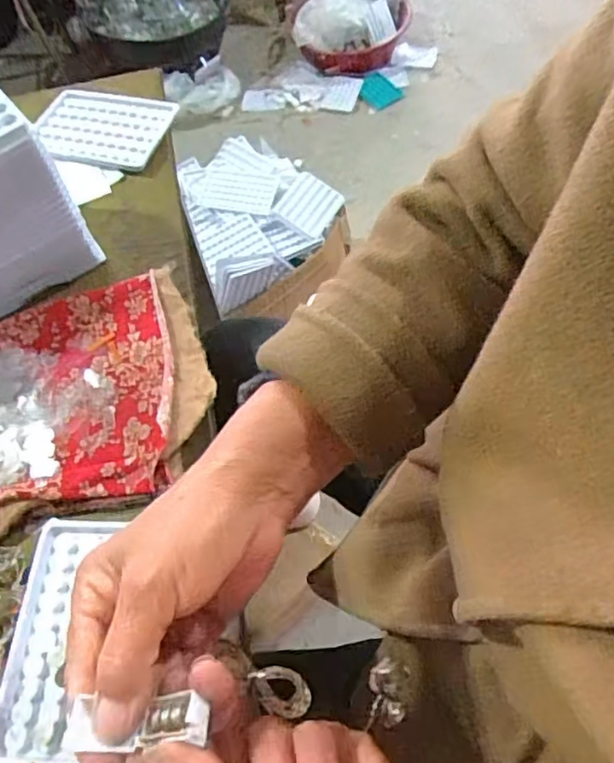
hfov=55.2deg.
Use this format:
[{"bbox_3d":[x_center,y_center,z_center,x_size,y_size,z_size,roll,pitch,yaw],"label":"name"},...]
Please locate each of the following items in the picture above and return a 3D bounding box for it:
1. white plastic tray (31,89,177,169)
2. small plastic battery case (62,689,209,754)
[{"bbox_3d":[-0.196,-0.242,0.566,0.125,0.014,0.093,11,61,10],"label":"white plastic tray"},{"bbox_3d":[-0.066,0.132,0.228,0.056,0.009,0.019,-10,59,3],"label":"small plastic battery case"}]

